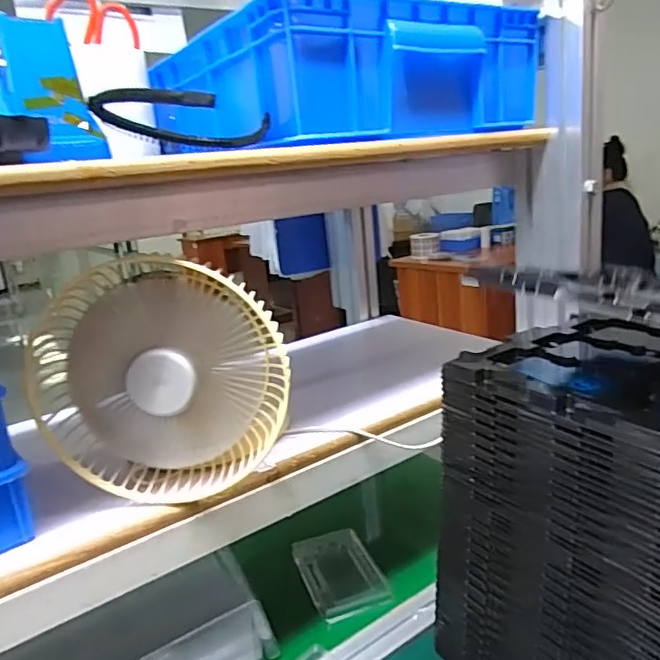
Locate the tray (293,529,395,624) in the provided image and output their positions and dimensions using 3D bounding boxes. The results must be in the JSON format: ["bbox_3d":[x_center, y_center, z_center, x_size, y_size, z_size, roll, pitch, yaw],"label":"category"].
[{"bbox_3d":[0.011,0.294,0.682,0.088,0.016,0.139,-11,16,-18],"label":"tray"}]

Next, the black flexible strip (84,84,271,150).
[{"bbox_3d":[-0.113,-0.162,0.426,0.128,0.040,0.135,-8,15,-6],"label":"black flexible strip"}]

